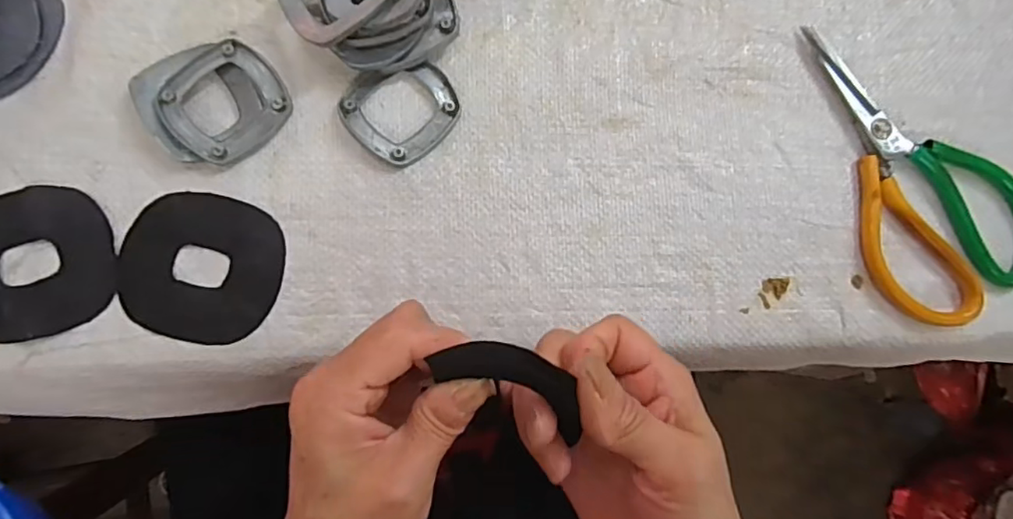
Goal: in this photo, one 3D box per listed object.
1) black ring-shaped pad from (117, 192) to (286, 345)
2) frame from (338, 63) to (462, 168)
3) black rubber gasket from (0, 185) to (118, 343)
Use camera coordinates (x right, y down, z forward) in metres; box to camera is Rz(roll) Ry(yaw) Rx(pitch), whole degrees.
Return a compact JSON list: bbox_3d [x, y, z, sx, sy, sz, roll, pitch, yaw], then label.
[{"bbox_3d":[-0.162,0.004,0.312,0.081,0.004,0.075,19,82,-3],"label":"black ring-shaped pad"},{"bbox_3d":[-0.061,-0.088,0.331,0.060,0.009,0.061,-44,89,-9],"label":"frame"},{"bbox_3d":[-0.246,0.002,0.303,0.080,0.004,0.076,-22,86,-8],"label":"black rubber gasket"}]

